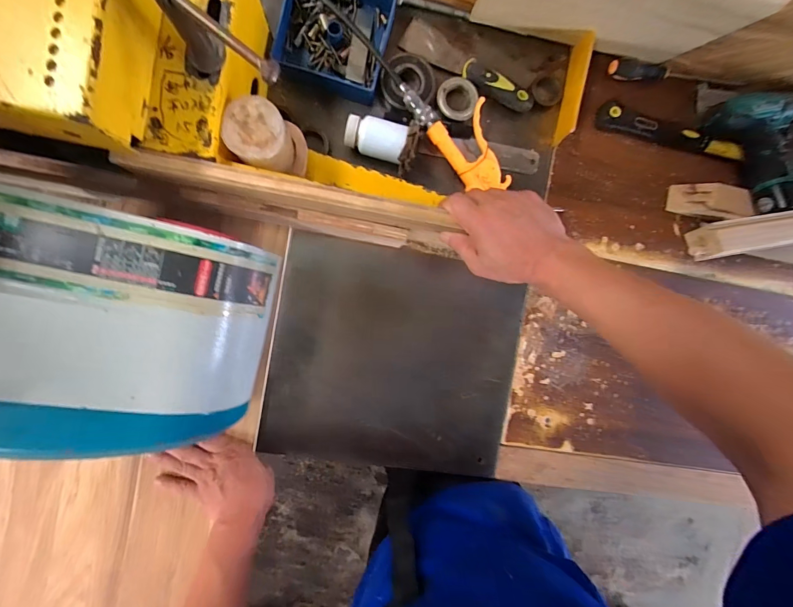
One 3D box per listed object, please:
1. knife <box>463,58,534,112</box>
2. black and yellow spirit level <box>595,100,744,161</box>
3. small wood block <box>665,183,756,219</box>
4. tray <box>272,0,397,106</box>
[{"bbox_3d":[0.145,-0.311,0.528,0.109,0.023,0.033,34,89,-7],"label":"knife"},{"bbox_3d":[0.418,-0.265,0.557,0.227,0.021,0.037,13,92,-6],"label":"black and yellow spirit level"},{"bbox_3d":[0.480,-0.159,0.559,0.105,0.022,0.051,19,91,31],"label":"small wood block"},{"bbox_3d":[-0.083,-0.368,0.496,0.141,0.033,0.157,13,92,-6],"label":"tray"}]

